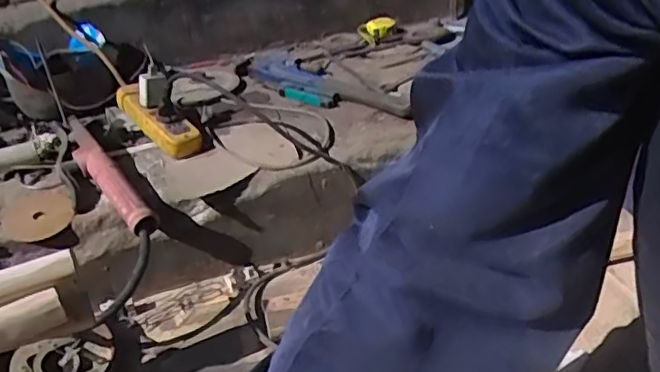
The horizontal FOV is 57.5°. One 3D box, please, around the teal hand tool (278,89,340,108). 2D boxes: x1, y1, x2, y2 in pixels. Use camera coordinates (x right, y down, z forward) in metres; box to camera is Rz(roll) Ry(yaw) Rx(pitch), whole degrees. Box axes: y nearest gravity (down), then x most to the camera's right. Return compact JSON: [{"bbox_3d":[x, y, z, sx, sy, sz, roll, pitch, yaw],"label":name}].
[{"bbox_3d":[-0.036,-0.151,1.024,0.114,0.018,0.026,14,35,33],"label":"teal hand tool"}]

